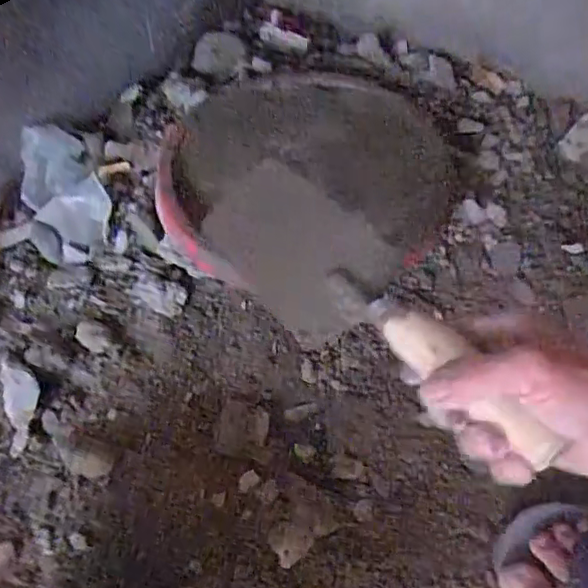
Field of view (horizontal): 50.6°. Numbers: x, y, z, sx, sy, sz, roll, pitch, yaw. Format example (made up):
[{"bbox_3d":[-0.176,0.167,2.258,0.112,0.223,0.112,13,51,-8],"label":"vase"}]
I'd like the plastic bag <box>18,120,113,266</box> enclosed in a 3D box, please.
[{"bbox_3d":[-0.243,-0.111,0.662,0.081,0.034,0.145,-22,83,-10],"label":"plastic bag"}]

